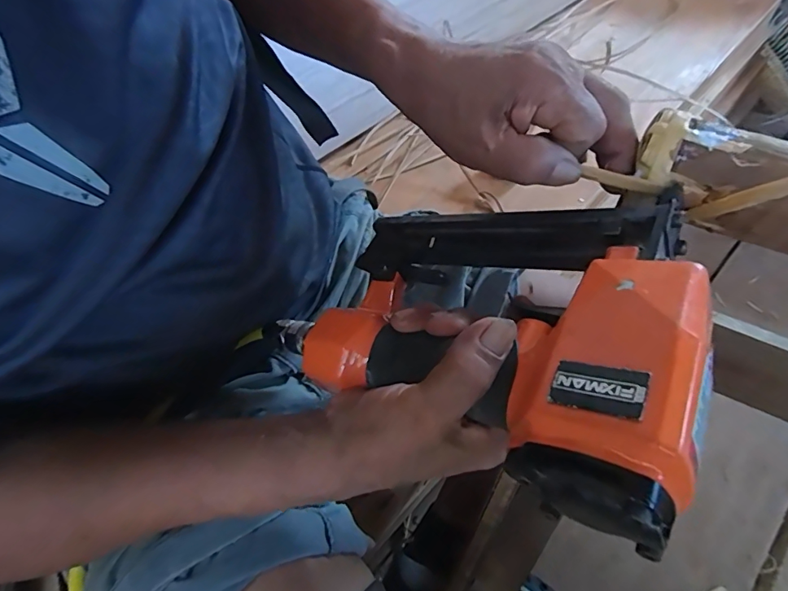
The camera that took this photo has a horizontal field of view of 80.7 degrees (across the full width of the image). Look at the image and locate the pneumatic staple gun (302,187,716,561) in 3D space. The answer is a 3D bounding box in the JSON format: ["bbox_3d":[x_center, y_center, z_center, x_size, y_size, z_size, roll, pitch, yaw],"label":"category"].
[{"bbox_3d":[0.050,0.013,0.245,0.211,0.058,0.148,6,49,48],"label":"pneumatic staple gun"}]

